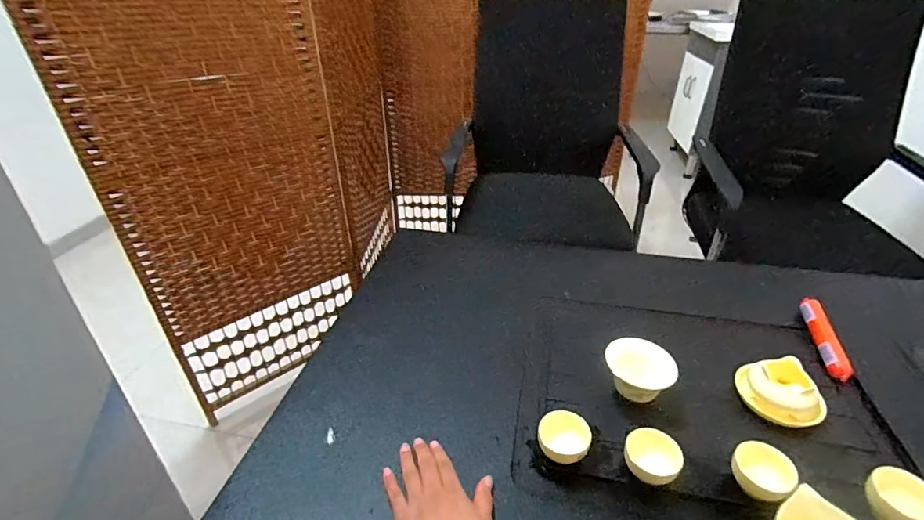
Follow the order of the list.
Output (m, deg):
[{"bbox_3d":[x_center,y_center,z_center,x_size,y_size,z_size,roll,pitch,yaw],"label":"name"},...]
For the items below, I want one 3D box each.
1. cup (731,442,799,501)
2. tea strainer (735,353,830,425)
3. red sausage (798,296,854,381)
[{"bbox_3d":[0.332,0.240,0.504,0.064,0.041,0.059,0,33,0],"label":"cup"},{"bbox_3d":[0.422,0.175,0.597,0.098,0.057,0.073,1,33,2],"label":"tea strainer"},{"bbox_3d":[0.569,0.117,0.715,0.031,0.030,0.169,9,34,14],"label":"red sausage"}]

